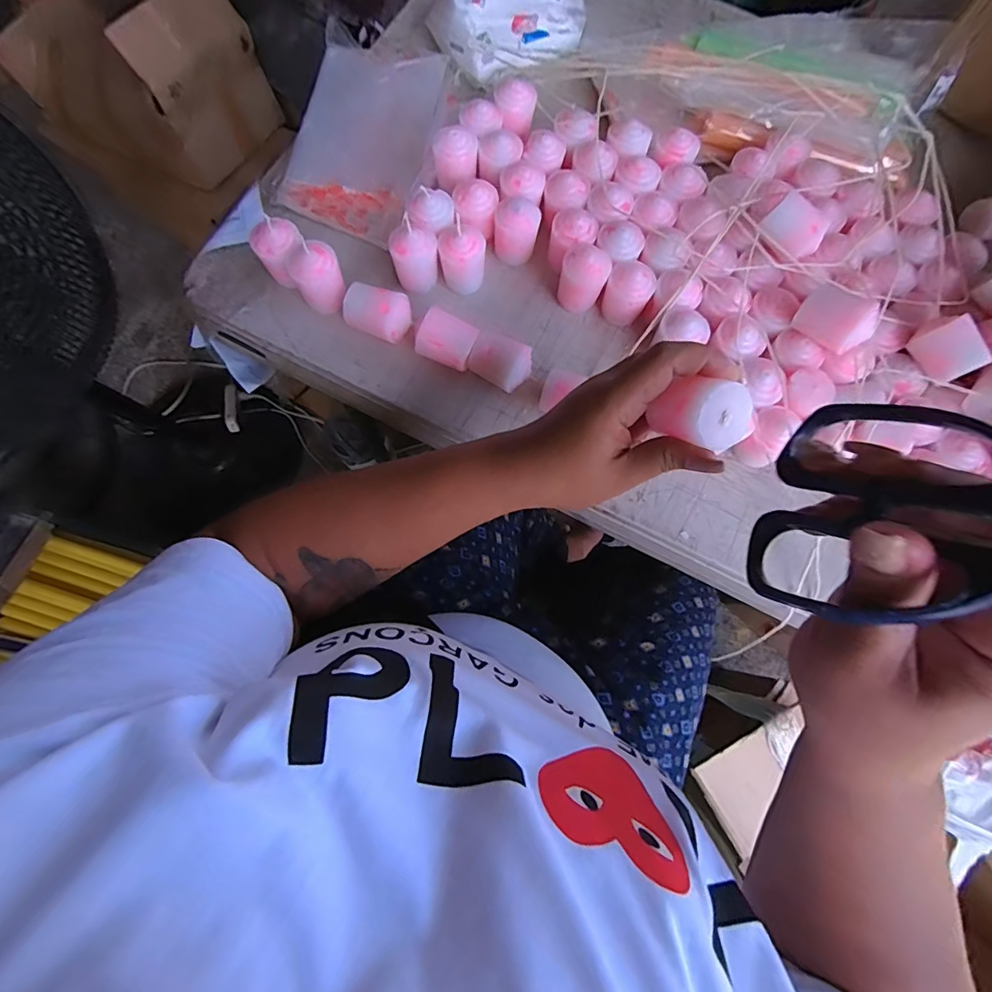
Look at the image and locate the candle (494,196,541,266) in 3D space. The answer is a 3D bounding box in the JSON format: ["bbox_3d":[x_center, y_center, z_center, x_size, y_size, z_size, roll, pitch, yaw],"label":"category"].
[{"bbox_3d":[0.017,-0.226,0.401,0.037,0.048,0.040,0,75,-1],"label":"candle"}]

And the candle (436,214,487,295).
[{"bbox_3d":[-0.027,-0.194,0.385,0.038,0.050,0.038,-7,76,-3],"label":"candle"}]

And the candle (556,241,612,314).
[{"bbox_3d":[0.073,-0.181,0.393,0.036,0.045,0.033,0,75,-1],"label":"candle"}]

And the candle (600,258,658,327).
[{"bbox_3d":[0.109,-0.168,0.392,0.036,0.037,0.036,0,75,-1],"label":"candle"}]

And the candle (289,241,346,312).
[{"bbox_3d":[-0.142,-0.175,0.379,0.038,0.043,0.041,-26,78,-8],"label":"candle"}]

